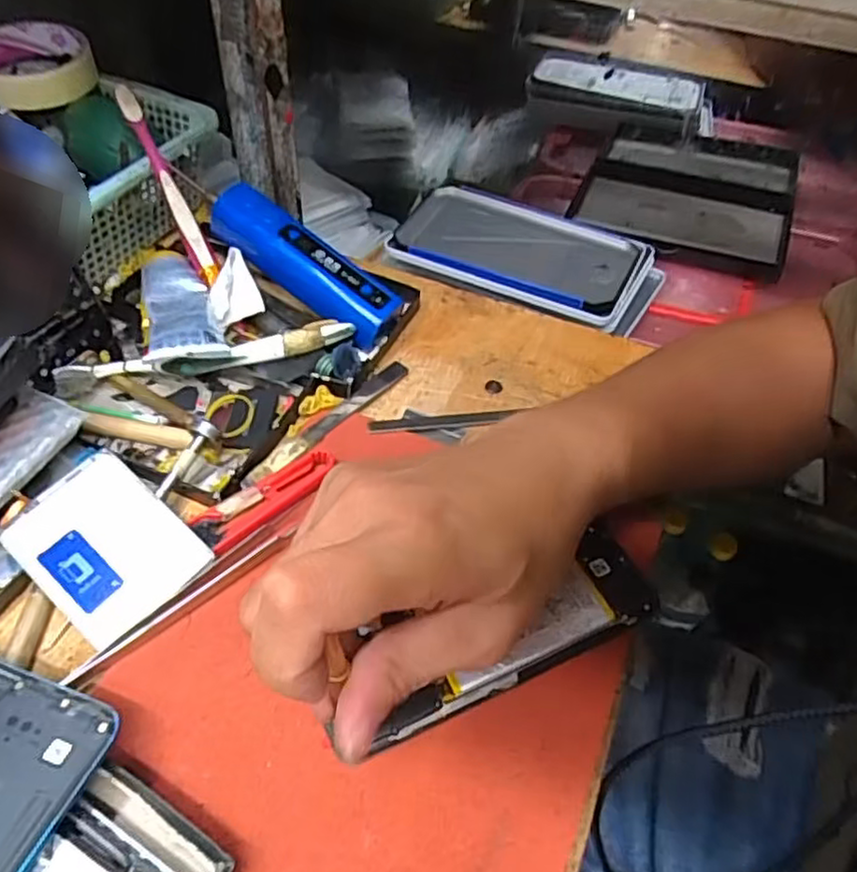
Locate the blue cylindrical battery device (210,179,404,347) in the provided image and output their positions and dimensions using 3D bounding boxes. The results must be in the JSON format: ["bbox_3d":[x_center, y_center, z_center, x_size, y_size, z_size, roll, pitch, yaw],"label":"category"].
[{"bbox_3d":[-0.079,-0.108,0.436,0.130,0.034,0.029,36,54,3],"label":"blue cylindrical battery device"}]

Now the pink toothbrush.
[{"bbox_3d":[-0.169,-0.163,0.445,0.013,0.012,0.139,-25,89,-24],"label":"pink toothbrush"}]

